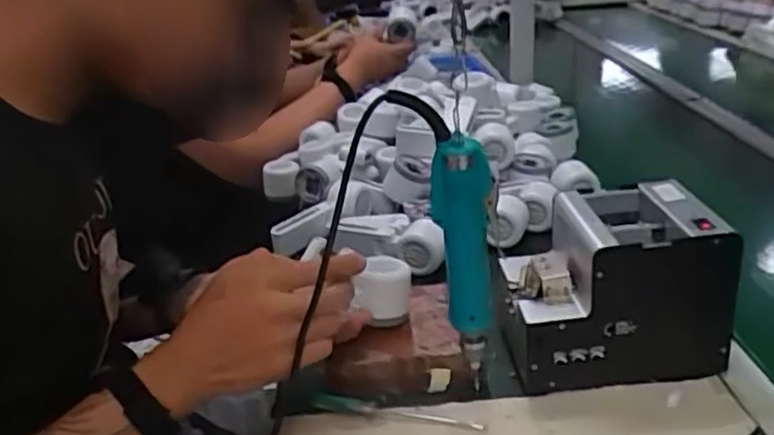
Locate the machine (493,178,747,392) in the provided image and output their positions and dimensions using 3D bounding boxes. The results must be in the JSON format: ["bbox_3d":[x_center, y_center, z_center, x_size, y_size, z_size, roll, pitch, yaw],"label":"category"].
[{"bbox_3d":[0.204,0.066,0.673,0.186,0.150,0.125,-6,25,-3],"label":"machine"}]

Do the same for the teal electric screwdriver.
[{"bbox_3d":[0.060,0.035,0.568,0.036,0.200,0.033,-9,25,-8],"label":"teal electric screwdriver"}]

